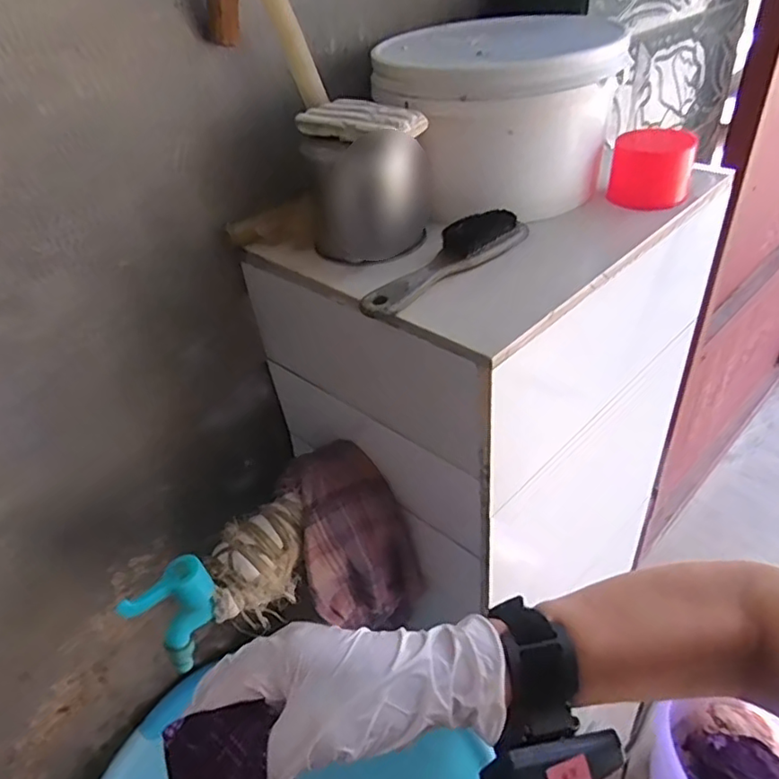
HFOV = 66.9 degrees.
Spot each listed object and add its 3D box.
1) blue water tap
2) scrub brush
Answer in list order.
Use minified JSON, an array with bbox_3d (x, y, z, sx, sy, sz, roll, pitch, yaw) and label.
[{"bbox_3d":[-0.163,0.177,0.461,0.062,0.092,0.022,-30,44,-26],"label":"blue water tap"},{"bbox_3d":[0.044,-0.097,0.428,0.156,0.026,0.033,-34,46,-30],"label":"scrub brush"}]

